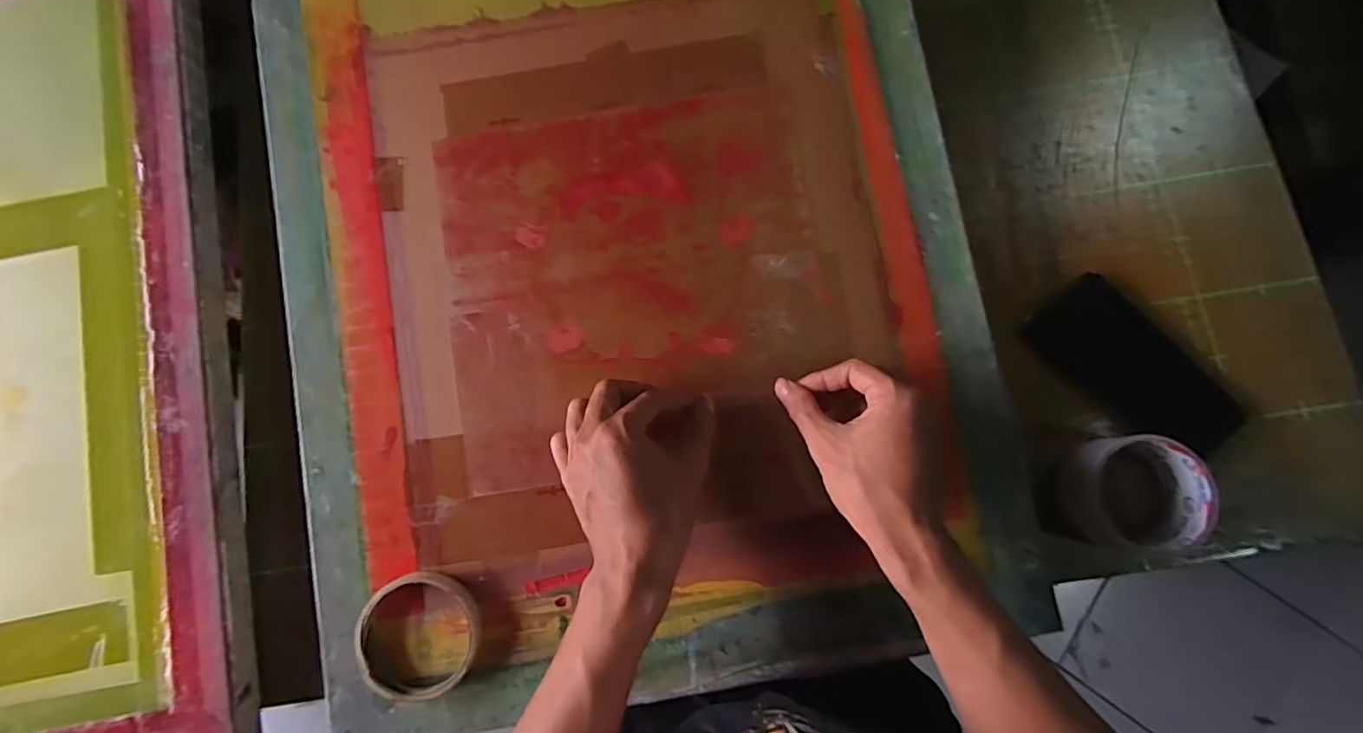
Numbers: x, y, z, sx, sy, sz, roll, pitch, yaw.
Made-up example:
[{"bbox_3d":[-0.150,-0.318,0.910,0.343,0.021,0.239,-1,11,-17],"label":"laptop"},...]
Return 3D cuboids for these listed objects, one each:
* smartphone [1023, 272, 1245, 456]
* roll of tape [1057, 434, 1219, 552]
[{"bbox_3d":[0.358,0.004,0.457,0.080,0.015,0.159,-40,81,-5],"label":"smartphone"},{"bbox_3d":[0.334,0.092,0.426,0.075,0.050,0.080,0,80,2],"label":"roll of tape"}]

